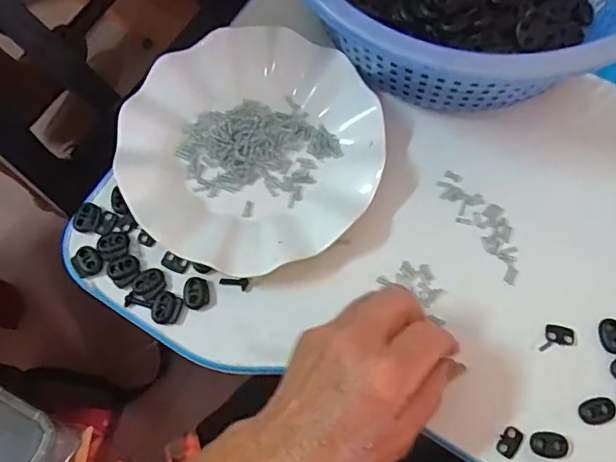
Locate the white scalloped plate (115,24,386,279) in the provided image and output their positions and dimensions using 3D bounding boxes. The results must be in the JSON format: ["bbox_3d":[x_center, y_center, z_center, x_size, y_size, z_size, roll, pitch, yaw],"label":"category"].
[{"bbox_3d":[-0.040,-0.061,0.399,0.177,0.020,0.176,0,71,1],"label":"white scalloped plate"}]

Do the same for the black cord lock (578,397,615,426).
[{"bbox_3d":[0.177,0.109,0.343,0.022,0.004,0.015,-15,72,-4],"label":"black cord lock"}]

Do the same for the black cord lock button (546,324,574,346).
[{"bbox_3d":[0.161,0.066,0.359,0.018,0.004,0.011,13,72,5],"label":"black cord lock button"}]

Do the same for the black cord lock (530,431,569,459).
[{"bbox_3d":[0.145,0.128,0.339,0.022,0.004,0.015,6,71,3],"label":"black cord lock"}]

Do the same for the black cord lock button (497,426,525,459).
[{"bbox_3d":[0.122,0.127,0.340,0.013,0.004,0.018,35,75,12],"label":"black cord lock button"}]

